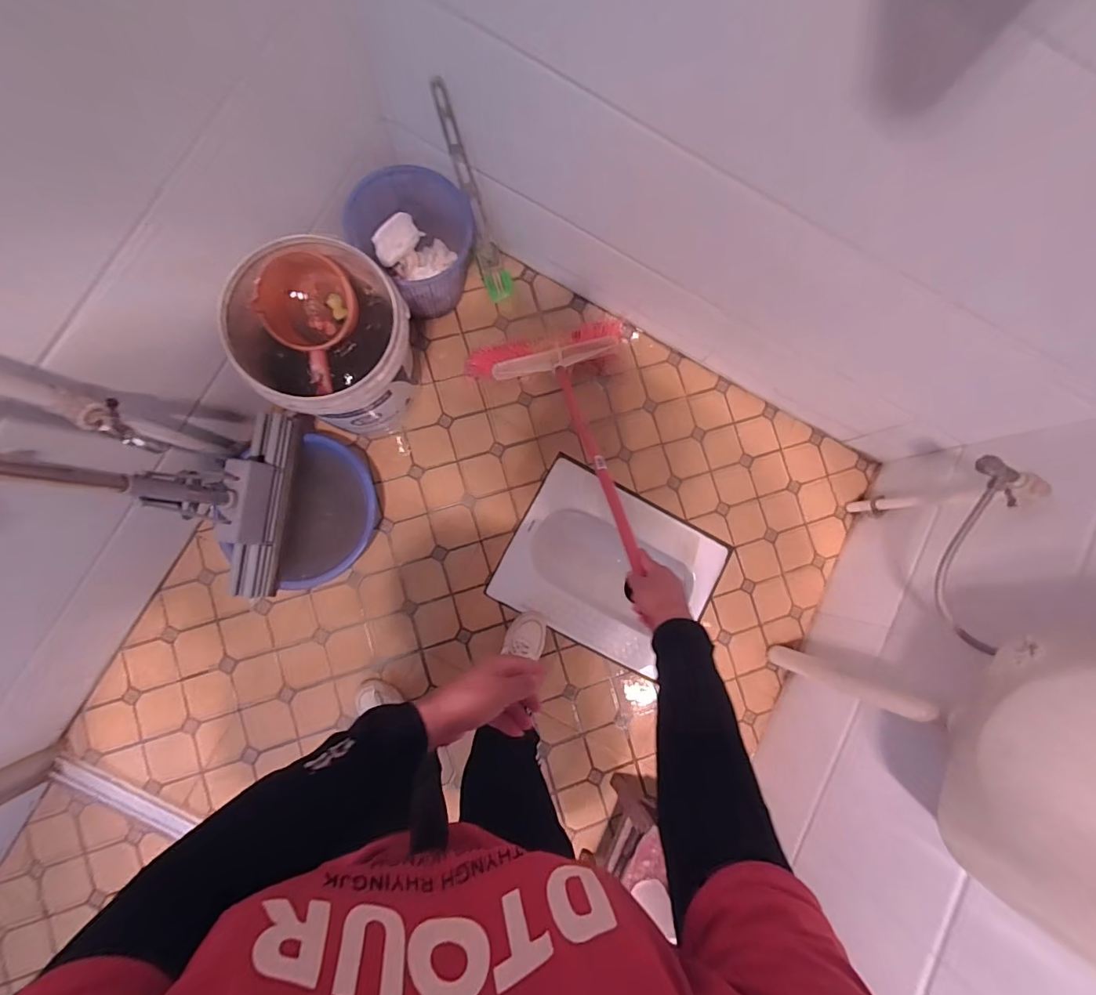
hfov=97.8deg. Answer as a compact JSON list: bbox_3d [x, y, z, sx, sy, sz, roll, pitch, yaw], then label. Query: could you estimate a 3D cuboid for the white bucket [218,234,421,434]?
[{"bbox_3d":[-0.438,-0.300,1.019,0.298,0.330,0.309,0,85,-4],"label":"white bucket"}]

